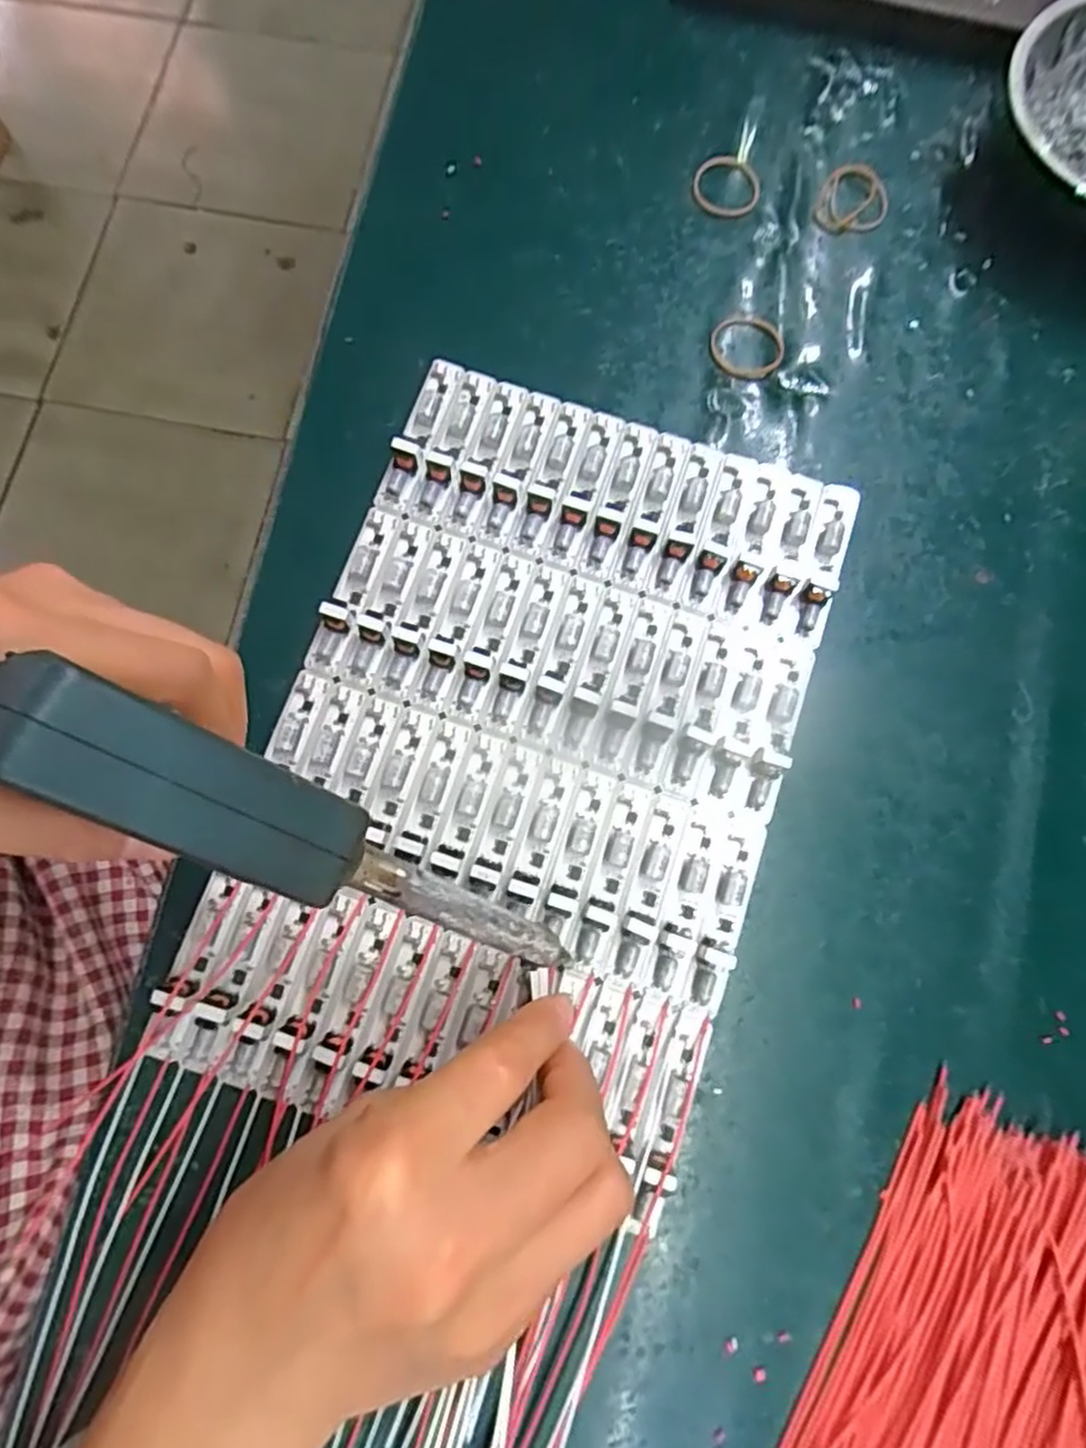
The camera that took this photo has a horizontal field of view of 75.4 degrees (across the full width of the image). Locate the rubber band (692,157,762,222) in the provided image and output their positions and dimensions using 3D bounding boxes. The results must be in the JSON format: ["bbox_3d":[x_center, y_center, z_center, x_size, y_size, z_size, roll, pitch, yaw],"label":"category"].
[{"bbox_3d":[0.084,-0.247,0.322,0.031,0.006,0.030,0,88,0],"label":"rubber band"}]

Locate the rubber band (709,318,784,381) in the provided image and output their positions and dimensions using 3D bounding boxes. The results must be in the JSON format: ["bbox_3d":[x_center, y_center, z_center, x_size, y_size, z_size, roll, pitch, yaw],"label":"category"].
[{"bbox_3d":[0.090,-0.166,0.309,0.032,0.004,0.030,-3,79,-2],"label":"rubber band"}]

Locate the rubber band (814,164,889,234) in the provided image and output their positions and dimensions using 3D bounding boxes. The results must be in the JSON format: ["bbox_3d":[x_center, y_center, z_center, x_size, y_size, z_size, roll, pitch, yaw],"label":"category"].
[{"bbox_3d":[0.146,-0.247,0.330,0.031,0.004,0.035,24,79,4],"label":"rubber band"}]

